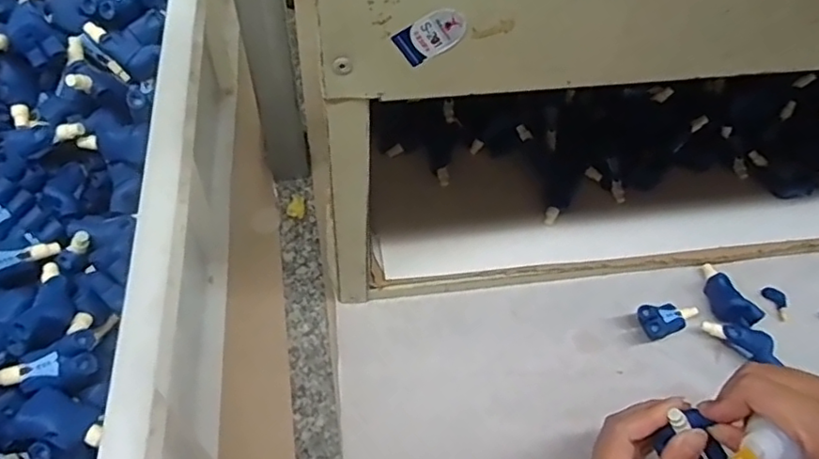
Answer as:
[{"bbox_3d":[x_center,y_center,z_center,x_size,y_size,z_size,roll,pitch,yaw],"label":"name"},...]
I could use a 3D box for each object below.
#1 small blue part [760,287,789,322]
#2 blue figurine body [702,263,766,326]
[{"bbox_3d":[0.293,0.058,0.475,0.015,0.009,0.027,-13,59,-13],"label":"small blue part"},{"bbox_3d":[0.244,0.050,0.464,0.023,0.019,0.056,-15,59,-13],"label":"blue figurine body"}]

